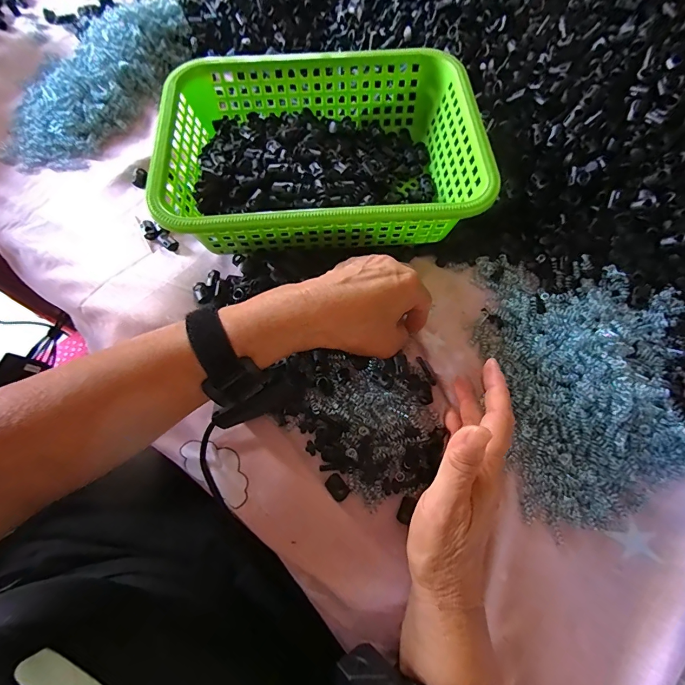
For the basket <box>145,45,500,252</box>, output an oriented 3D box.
[{"bbox_3d":[-0.023,-0.183,0.394,0.287,0.088,0.215,-3,68,-2],"label":"basket"}]

